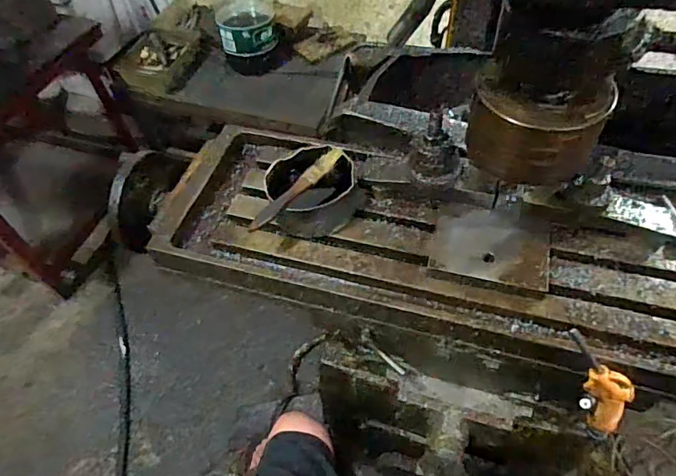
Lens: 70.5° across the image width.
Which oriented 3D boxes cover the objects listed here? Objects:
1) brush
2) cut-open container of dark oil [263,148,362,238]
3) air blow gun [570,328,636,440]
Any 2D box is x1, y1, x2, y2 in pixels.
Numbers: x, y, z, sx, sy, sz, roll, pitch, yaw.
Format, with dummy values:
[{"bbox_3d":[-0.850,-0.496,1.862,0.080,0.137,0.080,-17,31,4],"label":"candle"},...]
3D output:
[{"bbox_3d":[-0.050,-0.060,0.570,0.154,0.016,0.028,-40,62,-23],"label":"brush"},{"bbox_3d":[-0.035,-0.056,0.594,0.104,0.060,0.109,-1,55,2],"label":"cut-open container of dark oil"},{"bbox_3d":[0.286,0.173,0.523,0.059,0.176,0.027,20,55,42],"label":"air blow gun"}]

